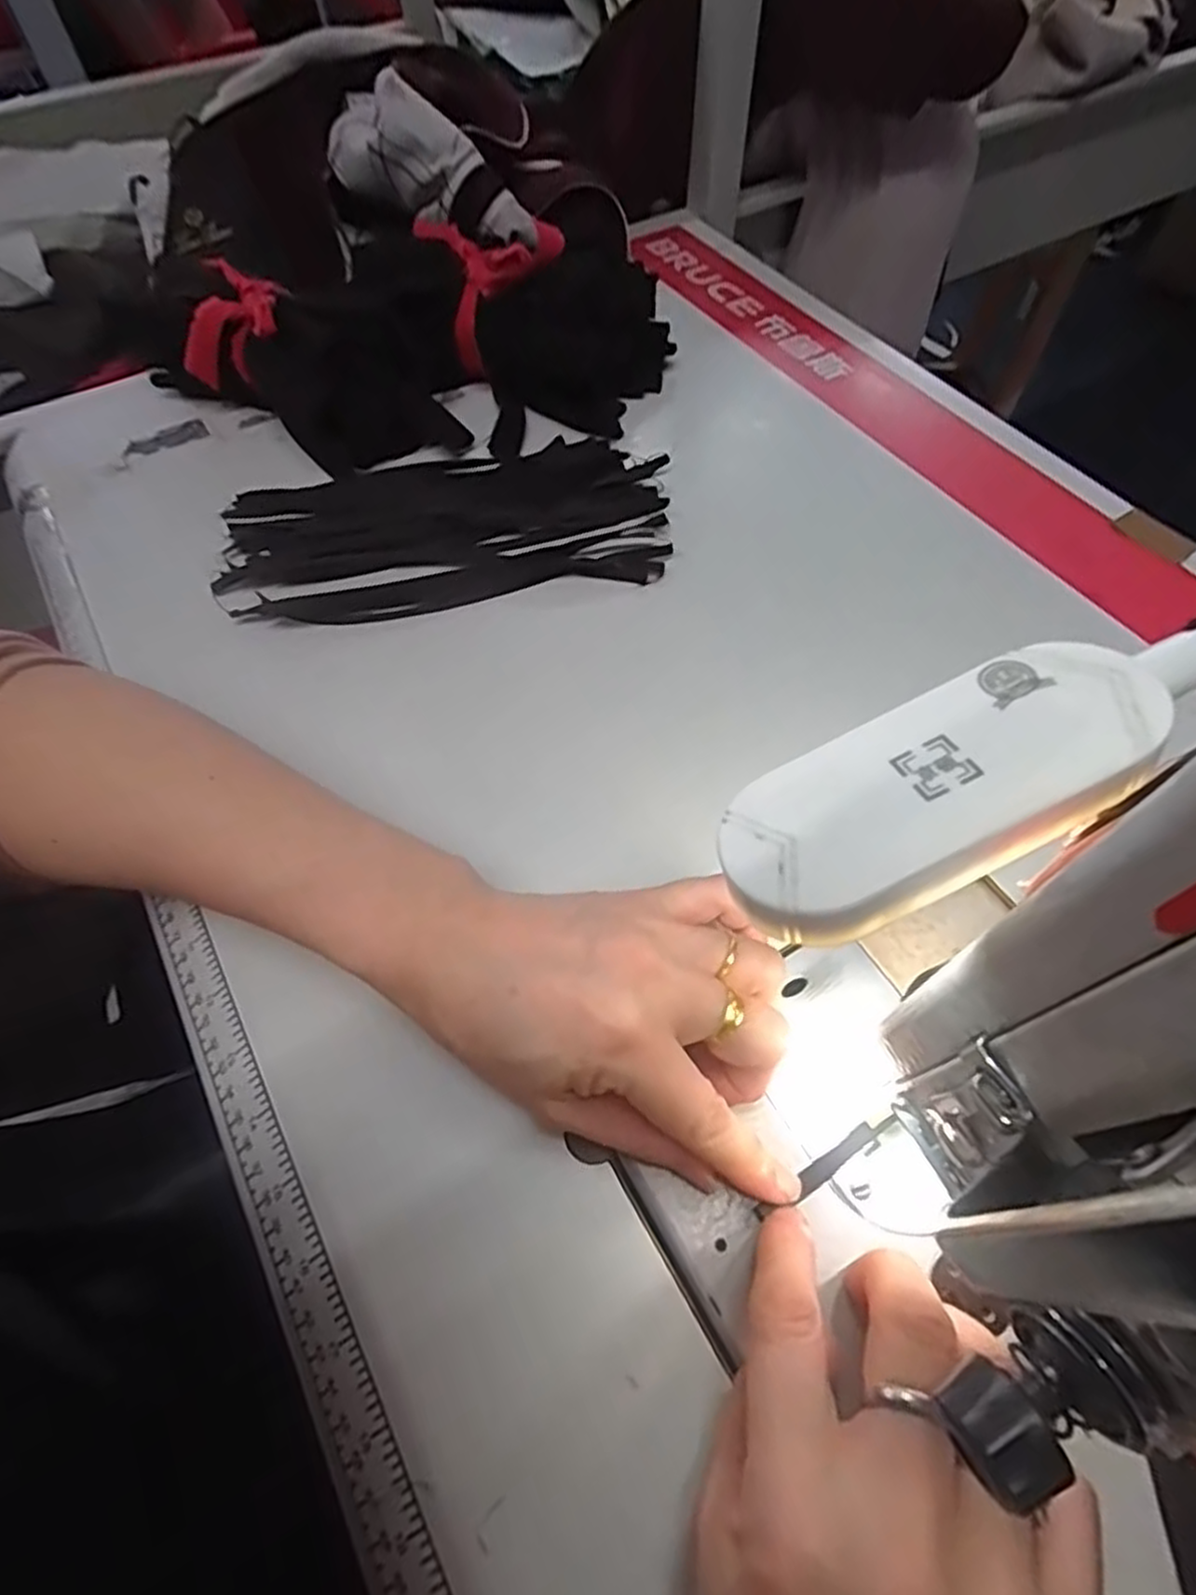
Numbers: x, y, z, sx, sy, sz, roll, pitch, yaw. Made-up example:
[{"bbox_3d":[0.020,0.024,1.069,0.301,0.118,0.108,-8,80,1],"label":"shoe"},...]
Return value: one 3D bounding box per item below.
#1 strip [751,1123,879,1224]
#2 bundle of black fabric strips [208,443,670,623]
[{"bbox_3d":[0.072,0.123,0.240,0.048,0.004,0.007,-27,65,-19],"label":"strip"},{"bbox_3d":[-0.080,-0.145,0.397,0.231,0.023,0.109,-10,60,-4],"label":"bundle of black fabric strips"}]

